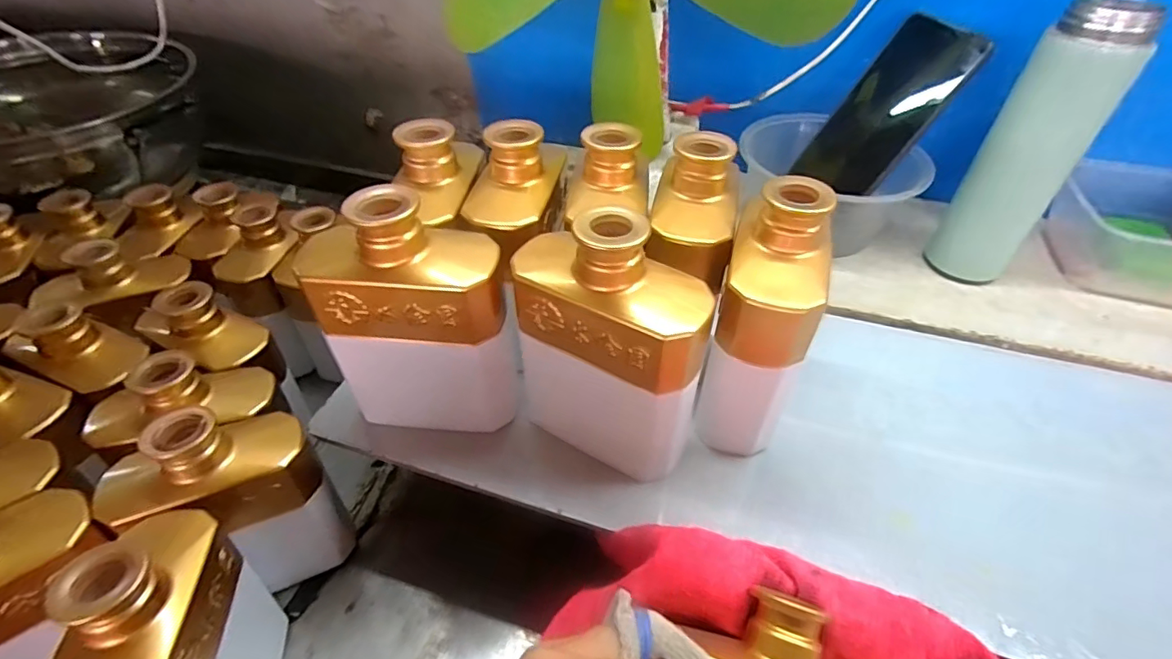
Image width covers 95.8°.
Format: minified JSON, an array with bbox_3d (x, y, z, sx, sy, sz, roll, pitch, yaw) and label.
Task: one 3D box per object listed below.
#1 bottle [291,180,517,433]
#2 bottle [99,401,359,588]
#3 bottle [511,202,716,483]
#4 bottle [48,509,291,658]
[{"bbox_3d":[-0.101,-0.002,0.319,0.111,0.151,0.055,4,47,3],"label":"bottle"},{"bbox_3d":[-0.236,0.126,0.364,0.112,0.166,0.071,-18,50,-17],"label":"bottle"},{"bbox_3d":[0.011,0.012,0.308,0.112,0.155,0.052,25,51,21],"label":"bottle"},{"bbox_3d":[-0.224,0.183,0.297,0.055,0.160,0.129,-3,47,-4],"label":"bottle"}]

